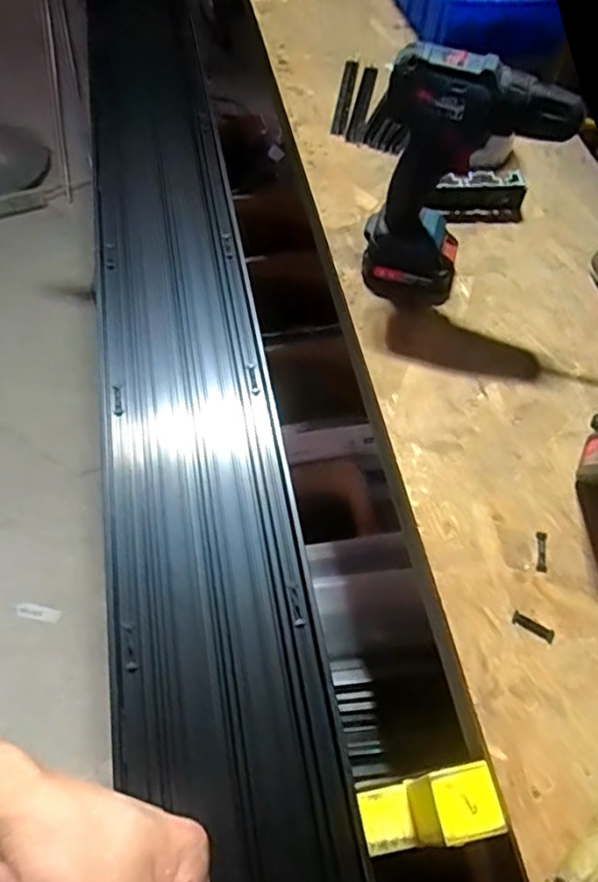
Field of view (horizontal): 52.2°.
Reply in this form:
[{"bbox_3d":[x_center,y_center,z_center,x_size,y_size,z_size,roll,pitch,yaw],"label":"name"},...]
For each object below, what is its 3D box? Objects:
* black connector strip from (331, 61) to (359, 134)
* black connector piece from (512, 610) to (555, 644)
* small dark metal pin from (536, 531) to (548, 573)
[{"bbox_3d":[0.061,-0.458,0.810,0.019,0.006,0.167,9,58,2],"label":"black connector strip"},{"bbox_3d":[0.179,0.142,0.465,0.032,0.004,0.010,28,61,13],"label":"black connector piece"},{"bbox_3d":[0.198,0.090,0.496,0.009,0.004,0.036,11,58,3],"label":"small dark metal pin"}]

